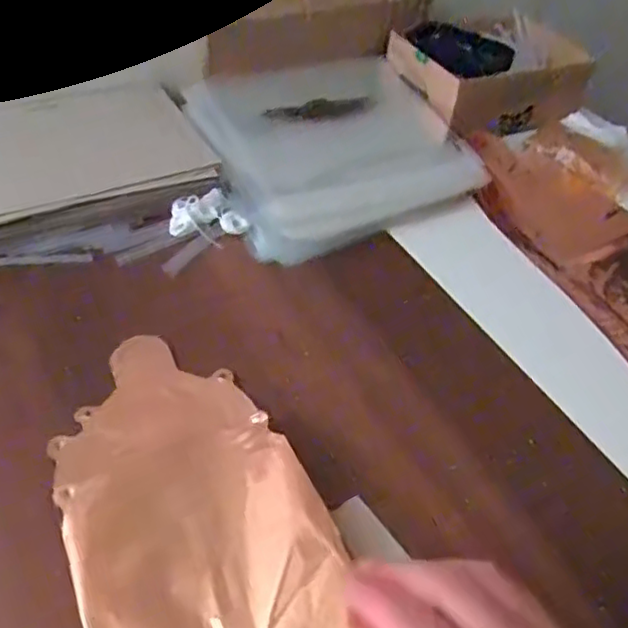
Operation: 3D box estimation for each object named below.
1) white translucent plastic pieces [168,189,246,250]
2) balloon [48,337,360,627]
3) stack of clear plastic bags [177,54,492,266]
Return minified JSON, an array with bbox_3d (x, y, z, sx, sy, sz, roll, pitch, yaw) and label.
[{"bbox_3d":[-0.087,-0.079,0.520,0.058,0.013,0.048,-9,49,-15],"label":"white translucent plastic pieces"},{"bbox_3d":[-0.057,0.121,0.333,0.127,0.018,0.293,-21,51,-24],"label":"balloon"},{"bbox_3d":[0.012,-0.157,0.582,0.225,0.047,0.223,-20,52,-23],"label":"stack of clear plastic bags"}]

